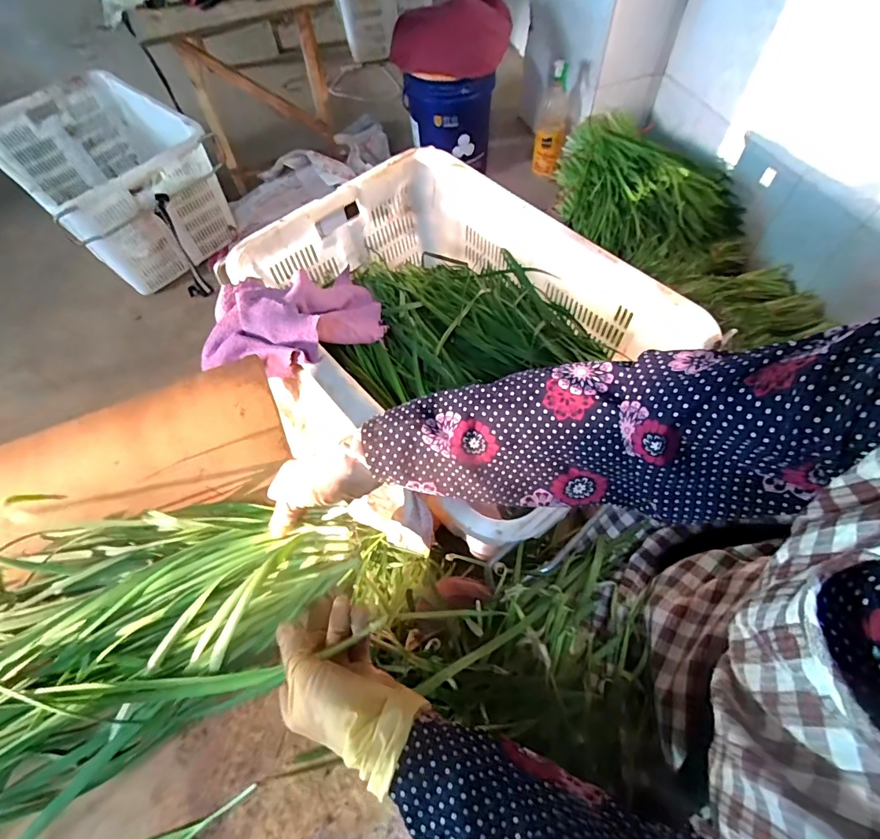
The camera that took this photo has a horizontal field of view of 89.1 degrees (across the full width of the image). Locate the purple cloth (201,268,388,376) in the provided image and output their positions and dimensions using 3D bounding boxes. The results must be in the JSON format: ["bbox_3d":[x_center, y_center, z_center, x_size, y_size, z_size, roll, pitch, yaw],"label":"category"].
[{"bbox_3d":[-0.218,-0.149,0.703,0.268,0.119,0.200,-31,63,-12],"label":"purple cloth"}]

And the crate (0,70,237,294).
[{"bbox_3d":[-1.031,-0.754,1.440,0.632,0.338,0.459,35,69,21],"label":"crate"}]

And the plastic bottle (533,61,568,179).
[{"bbox_3d":[0.371,-0.976,1.489,0.100,0.328,0.121,6,62,8],"label":"plastic bottle"}]

